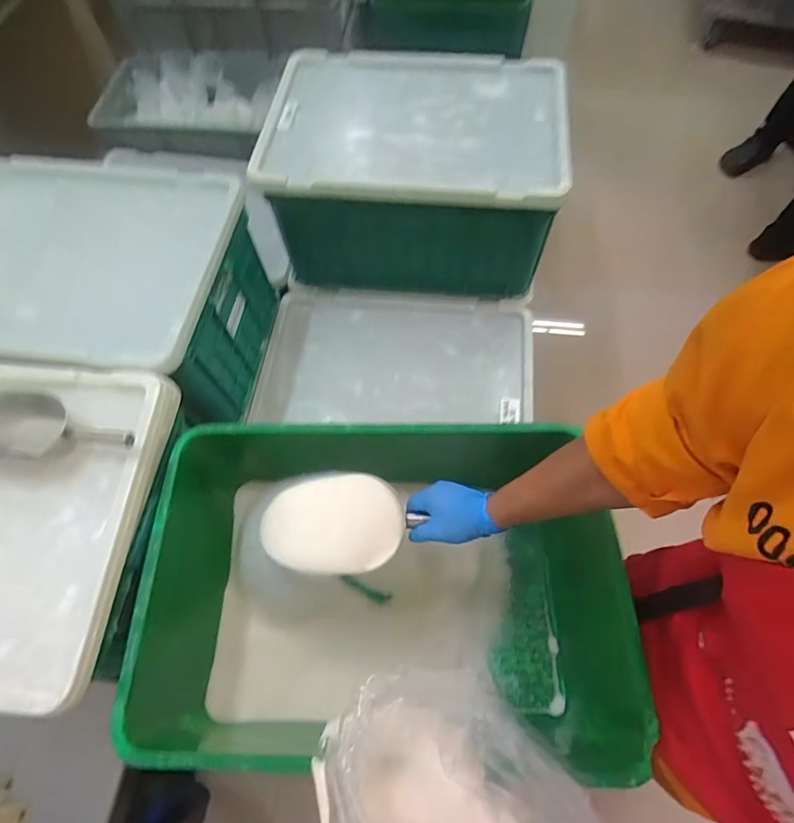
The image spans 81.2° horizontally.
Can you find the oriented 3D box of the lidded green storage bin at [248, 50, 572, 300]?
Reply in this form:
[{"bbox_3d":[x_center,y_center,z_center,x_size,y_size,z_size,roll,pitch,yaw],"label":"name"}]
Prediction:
[{"bbox_3d":[0.044,-0.535,1.067,0.581,0.314,0.427,7,65,4],"label":"lidded green storage bin"}]

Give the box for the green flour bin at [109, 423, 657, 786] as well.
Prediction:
[{"bbox_3d":[-0.013,0.266,0.701,0.655,0.314,0.447,1,65,2],"label":"green flour bin"}]

